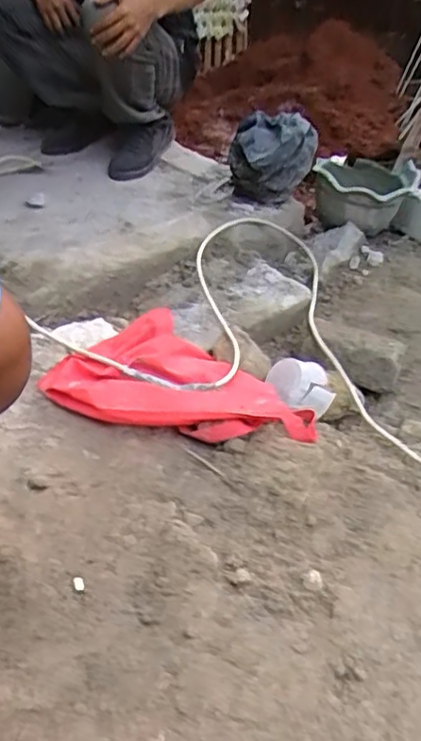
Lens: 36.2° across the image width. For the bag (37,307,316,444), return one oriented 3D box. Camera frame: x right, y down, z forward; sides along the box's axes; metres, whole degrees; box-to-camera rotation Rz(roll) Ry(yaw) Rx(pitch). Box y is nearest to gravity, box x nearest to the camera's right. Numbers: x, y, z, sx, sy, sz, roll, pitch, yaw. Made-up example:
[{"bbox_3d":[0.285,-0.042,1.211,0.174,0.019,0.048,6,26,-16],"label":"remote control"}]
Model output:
[{"bbox_3d":[-0.031,0.023,1.032,0.397,0.076,0.266,20,39,20],"label":"bag"}]

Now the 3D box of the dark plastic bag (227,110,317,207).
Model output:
[{"bbox_3d":[0.138,-0.471,1.453,0.188,0.180,0.162,7,39,6],"label":"dark plastic bag"}]

